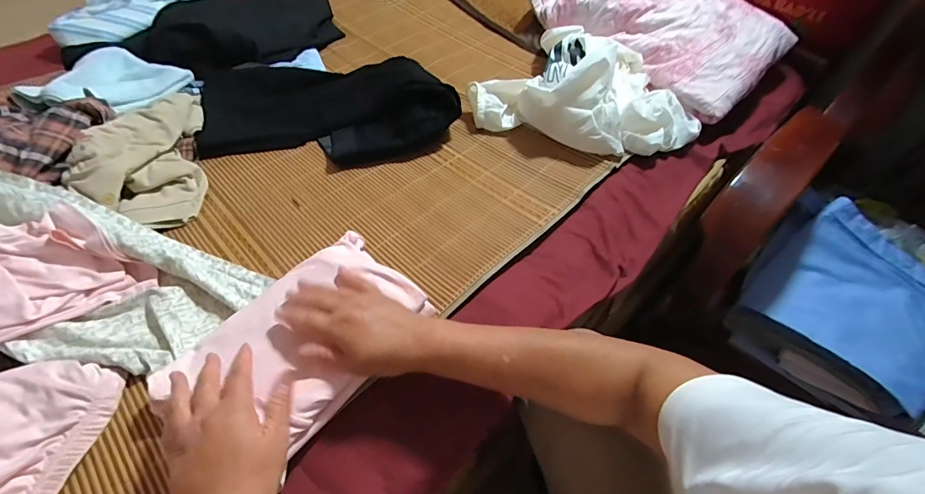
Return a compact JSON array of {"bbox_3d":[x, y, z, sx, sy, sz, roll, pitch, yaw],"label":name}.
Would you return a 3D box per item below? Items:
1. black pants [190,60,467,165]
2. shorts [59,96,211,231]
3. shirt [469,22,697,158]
[{"bbox_3d":[-0.260,-0.276,0.751,0.503,0.069,0.269,2,52,0],"label":"black pants"},{"bbox_3d":[-0.512,-0.151,0.641,0.157,0.080,0.293,-16,54,-14],"label":"shorts"},{"bbox_3d":[0.235,-0.299,0.738,0.391,0.122,0.272,25,55,17],"label":"shirt"}]

